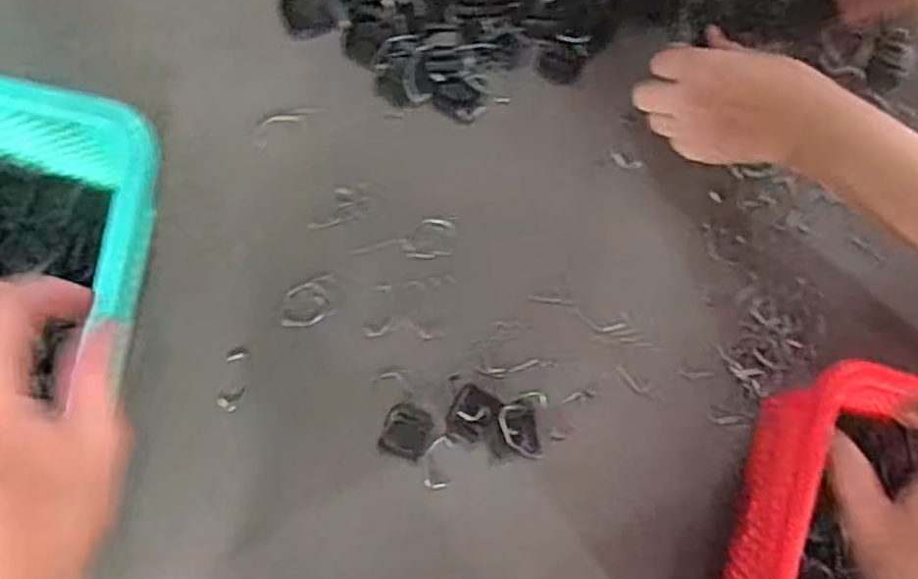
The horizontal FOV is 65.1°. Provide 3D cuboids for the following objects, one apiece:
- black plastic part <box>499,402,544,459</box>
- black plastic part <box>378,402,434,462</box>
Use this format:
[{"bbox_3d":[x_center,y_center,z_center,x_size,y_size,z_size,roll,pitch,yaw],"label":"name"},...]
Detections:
[{"bbox_3d":[0.042,0.096,0.485,0.026,0.006,0.039,-15,90,-6],"label":"black plastic part"},{"bbox_3d":[-0.034,0.095,0.480,0.032,0.004,0.036,20,86,-5],"label":"black plastic part"}]

